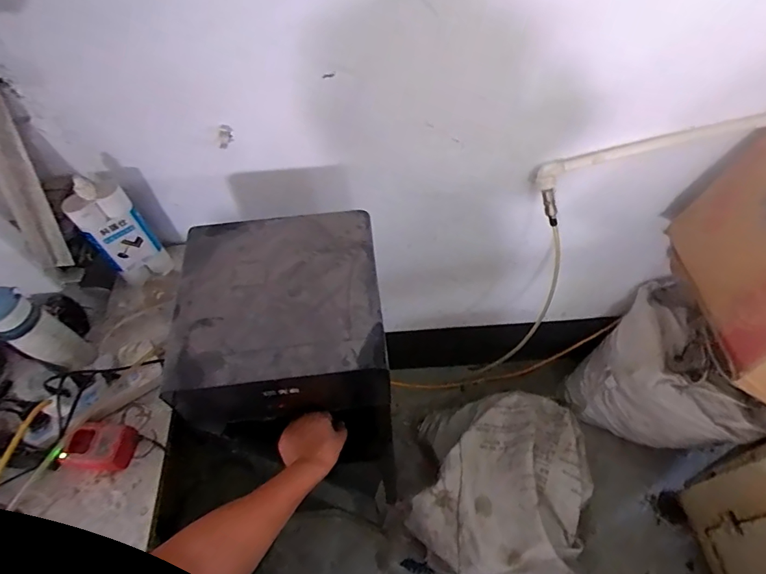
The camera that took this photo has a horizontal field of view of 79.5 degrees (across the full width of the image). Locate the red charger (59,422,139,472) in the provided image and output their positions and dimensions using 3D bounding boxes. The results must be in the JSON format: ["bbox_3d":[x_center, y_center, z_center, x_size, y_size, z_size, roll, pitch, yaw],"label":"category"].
[{"bbox_3d":[-0.467,0.259,0.758,0.107,0.047,0.074,4,56,4],"label":"red charger"}]

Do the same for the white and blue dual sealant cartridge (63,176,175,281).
[{"bbox_3d":[-0.502,-0.102,0.880,0.098,0.237,0.046,-22,58,-13],"label":"white and blue dual sealant cartridge"}]

